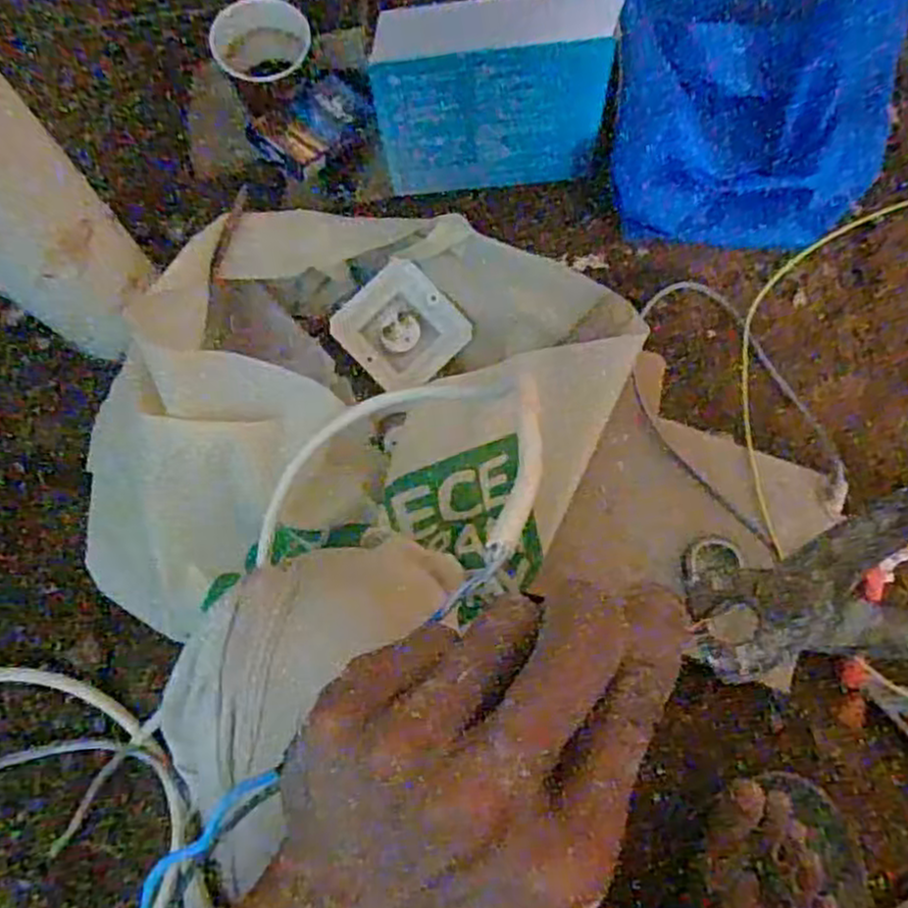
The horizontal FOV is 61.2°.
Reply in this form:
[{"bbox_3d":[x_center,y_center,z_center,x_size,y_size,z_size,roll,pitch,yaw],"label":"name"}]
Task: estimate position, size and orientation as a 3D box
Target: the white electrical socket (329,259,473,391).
[{"bbox_3d":[-0.044,-0.101,0.625,0.089,0.027,0.086,43,81,8],"label":"white electrical socket"}]

